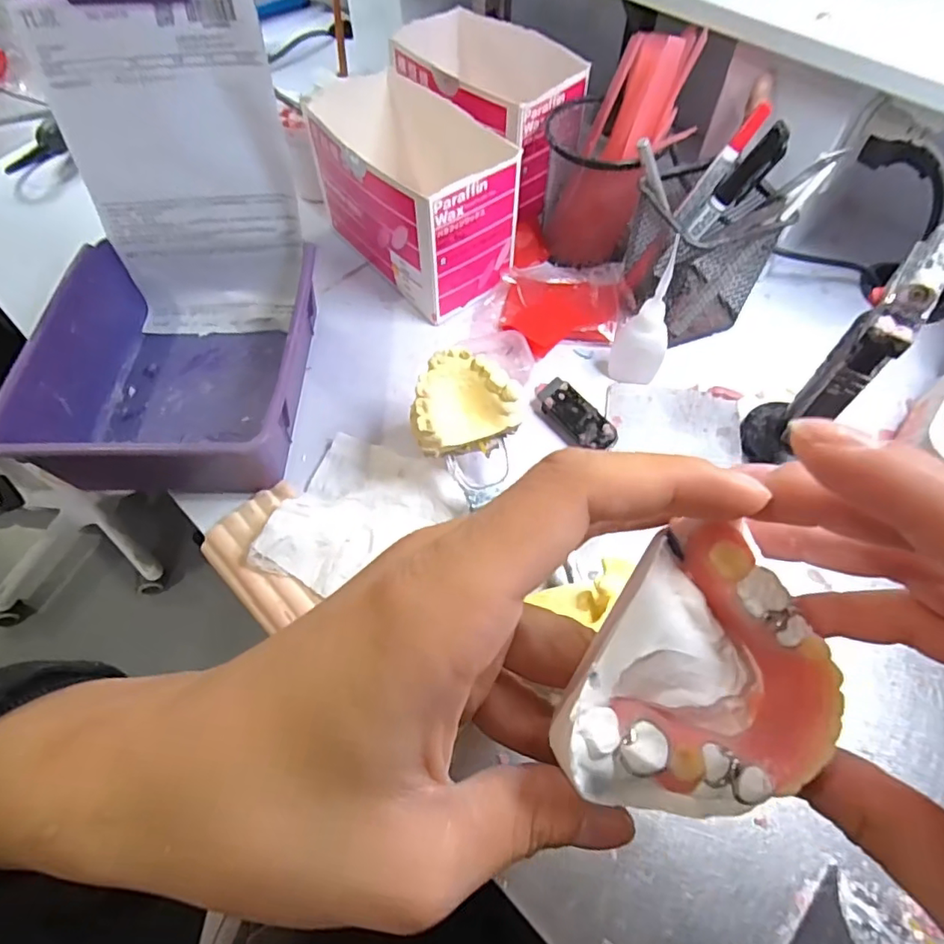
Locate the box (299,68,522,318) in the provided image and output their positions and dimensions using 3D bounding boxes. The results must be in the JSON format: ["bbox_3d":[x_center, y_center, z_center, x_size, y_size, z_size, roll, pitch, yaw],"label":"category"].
[{"bbox_3d":[-0.052,-0.215,0.435,0.091,0.100,0.175,-31,63,-16],"label":"box"}]

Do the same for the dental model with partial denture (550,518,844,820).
[{"bbox_3d":[0.054,0.051,0.132,0.051,0.027,0.064,32,65,18],"label":"dental model with partial denture"}]

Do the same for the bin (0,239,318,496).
[{"bbox_3d":[-0.188,-0.063,0.367,0.158,0.069,0.176,2,59,2],"label":"bin"}]

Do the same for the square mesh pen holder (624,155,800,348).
[{"bbox_3d":[0.156,-0.155,0.392,0.078,0.111,0.080,-14,60,-7],"label":"square mesh pen holder"}]

